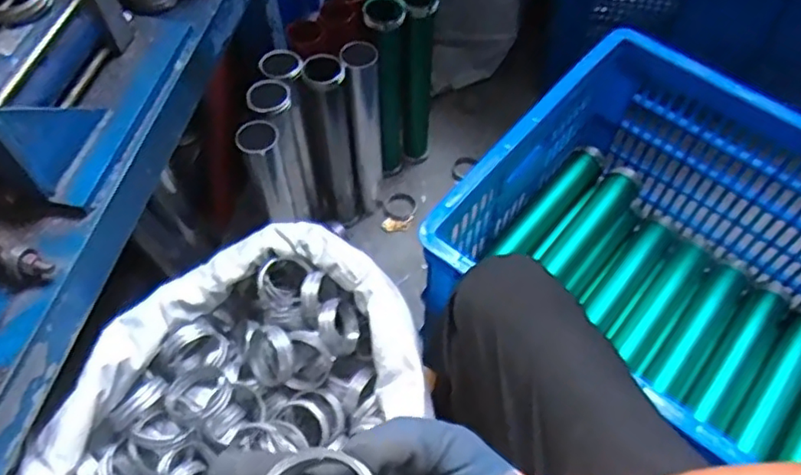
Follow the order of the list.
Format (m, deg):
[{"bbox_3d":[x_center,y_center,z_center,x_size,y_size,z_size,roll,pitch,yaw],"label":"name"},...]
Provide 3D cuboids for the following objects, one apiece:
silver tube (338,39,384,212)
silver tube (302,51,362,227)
[{"bbox_3d":[-0.056,-0.170,0.984,0.054,0.334,0.061,0,58,-1],"label":"silver tube"},{"bbox_3d":[-0.103,-0.137,0.995,0.069,0.353,0.052,-26,62,-16],"label":"silver tube"}]

